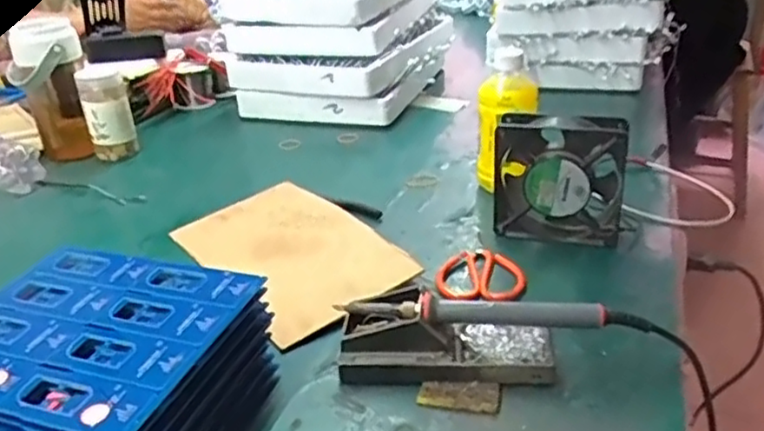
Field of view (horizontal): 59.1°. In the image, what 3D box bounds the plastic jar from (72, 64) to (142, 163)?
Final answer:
[{"bbox_3d":[-0.374,-0.139,0.918,0.060,0.117,0.050,-14,30,-20],"label":"plastic jar"}]

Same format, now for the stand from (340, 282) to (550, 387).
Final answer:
[{"bbox_3d":[0.048,0.100,0.511,0.159,0.044,0.070,2,28,9],"label":"stand"}]

